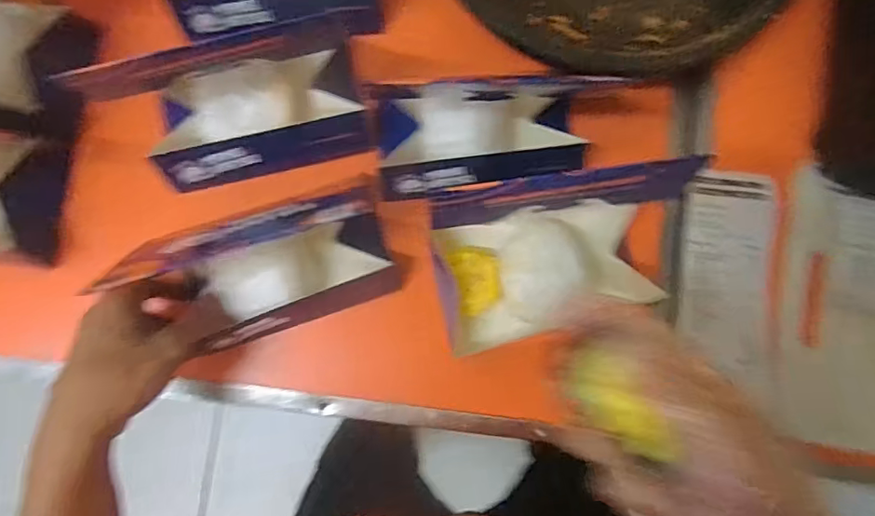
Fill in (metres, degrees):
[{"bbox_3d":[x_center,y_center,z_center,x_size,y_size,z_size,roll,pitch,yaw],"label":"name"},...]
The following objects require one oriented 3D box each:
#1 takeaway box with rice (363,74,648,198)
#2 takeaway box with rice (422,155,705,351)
[{"bbox_3d":[0.043,-0.104,0.451,0.198,0.053,0.091,-5,85,-3],"label":"takeaway box with rice"},{"bbox_3d":[0.106,-0.004,0.439,0.211,0.041,0.128,-10,86,-3],"label":"takeaway box with rice"}]

